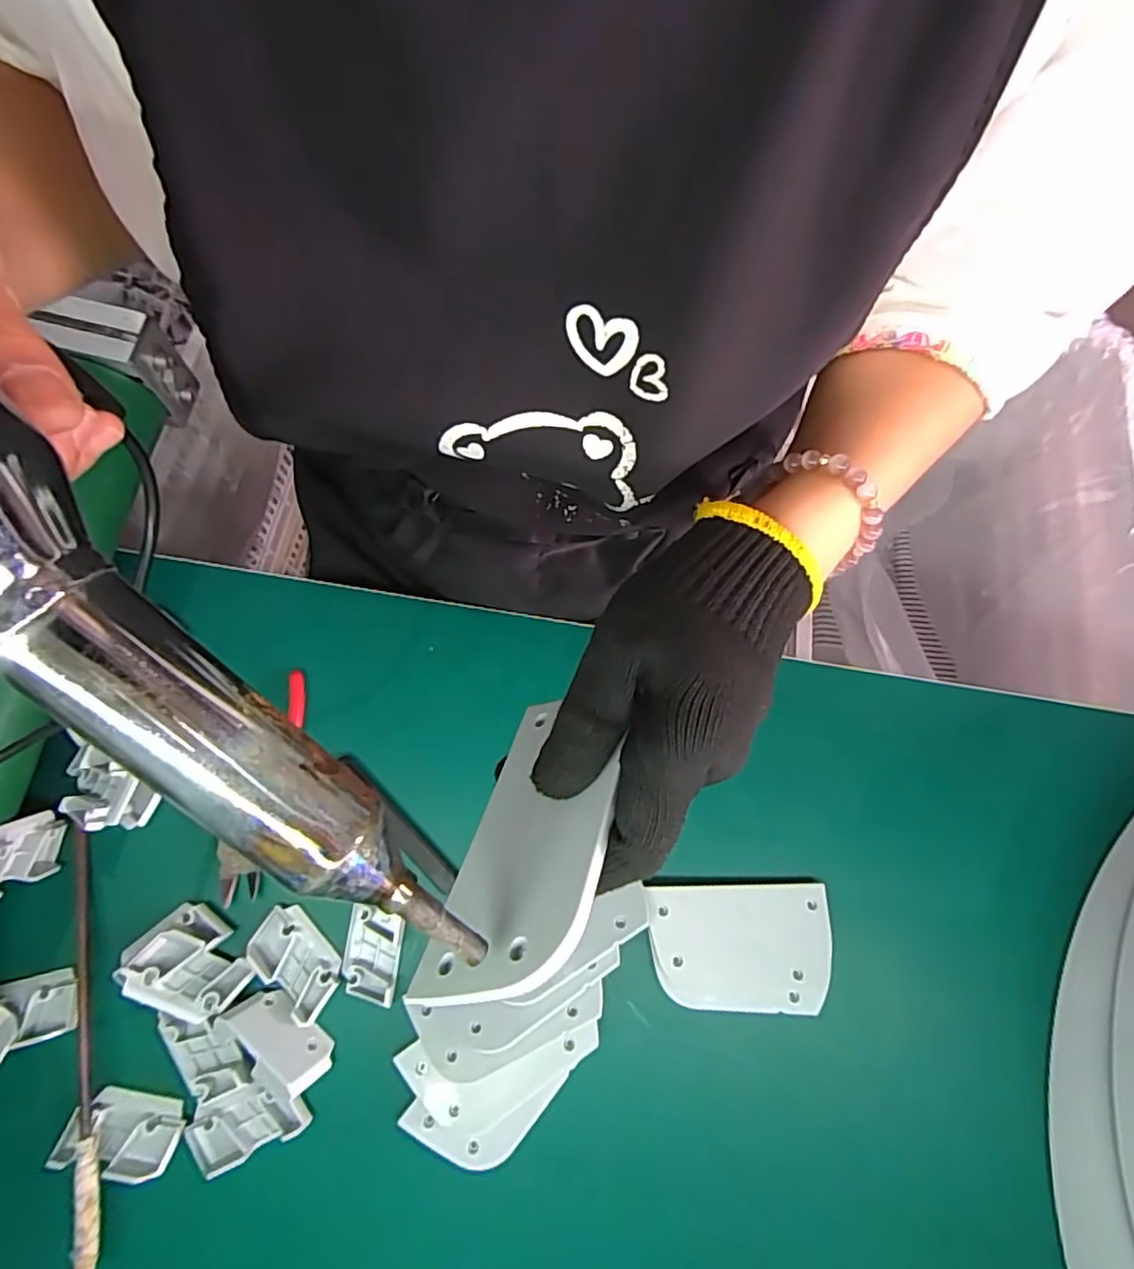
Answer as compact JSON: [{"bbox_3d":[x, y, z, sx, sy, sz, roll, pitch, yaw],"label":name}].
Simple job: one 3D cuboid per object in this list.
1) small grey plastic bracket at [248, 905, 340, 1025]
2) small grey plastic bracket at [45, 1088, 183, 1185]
[{"bbox_3d":[-0.171,0.205,0.395,0.035,0.013,0.064,-42,80,-11],"label":"small grey plastic bracket"},{"bbox_3d":[-0.261,0.291,0.366,0.063,0.010,0.038,11,75,1],"label":"small grey plastic bracket"}]

